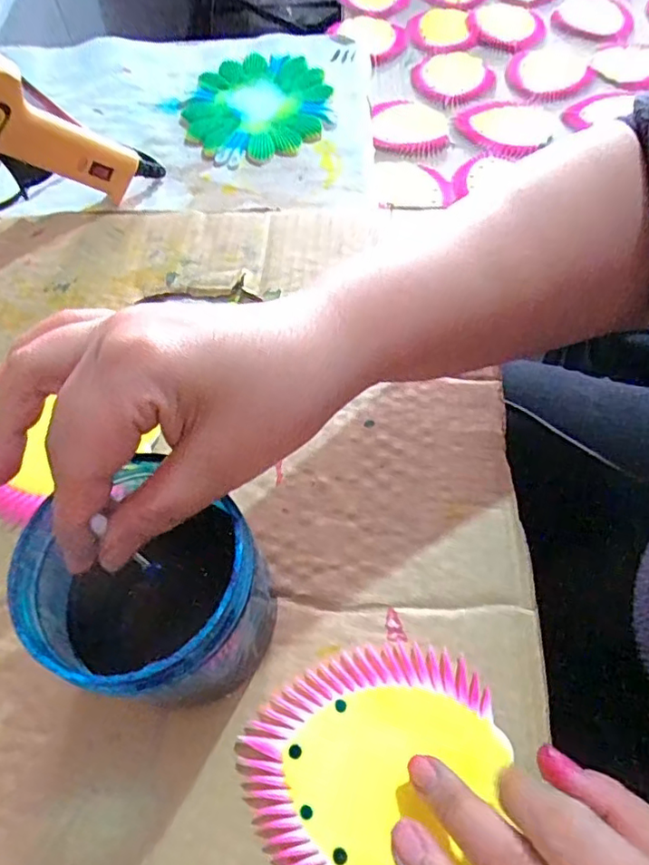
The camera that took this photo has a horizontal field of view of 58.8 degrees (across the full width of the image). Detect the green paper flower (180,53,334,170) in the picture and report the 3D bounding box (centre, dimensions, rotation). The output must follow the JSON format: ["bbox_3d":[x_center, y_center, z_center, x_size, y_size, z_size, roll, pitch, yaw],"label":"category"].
[{"bbox_3d":[-0.057,-0.264,0.463,0.114,0.018,0.121,-17,61,-7],"label":"green paper flower"}]

